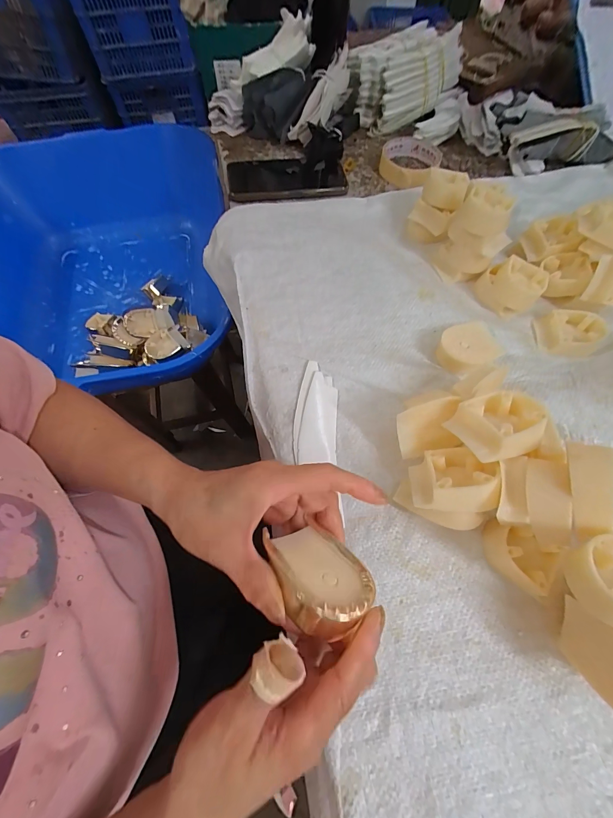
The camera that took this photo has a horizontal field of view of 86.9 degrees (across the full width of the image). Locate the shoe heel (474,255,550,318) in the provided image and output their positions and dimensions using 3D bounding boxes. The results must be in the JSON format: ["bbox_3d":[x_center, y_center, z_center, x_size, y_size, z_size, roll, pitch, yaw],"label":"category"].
[{"bbox_3d":[0.228,-0.139,0.361,0.050,0.034,0.060,-40,71,-18],"label":"shoe heel"}]

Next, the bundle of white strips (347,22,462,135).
[{"bbox_3d":[0.171,-0.570,0.550,0.130,0.074,0.230,36,69,15],"label":"bundle of white strips"}]

